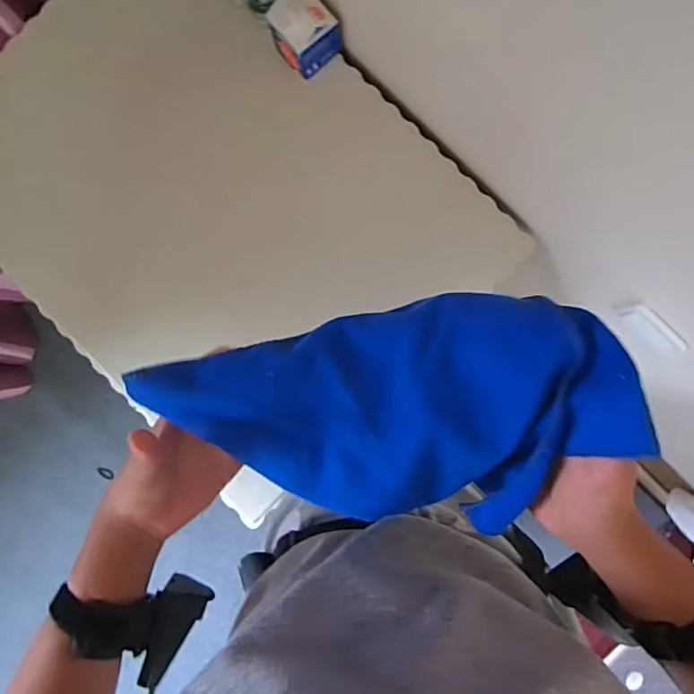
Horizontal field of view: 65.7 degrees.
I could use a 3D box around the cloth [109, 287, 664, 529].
[{"bbox_3d":[0.017,0.044,0.336,0.288,0.054,0.133,-5,88,18],"label":"cloth"}]

